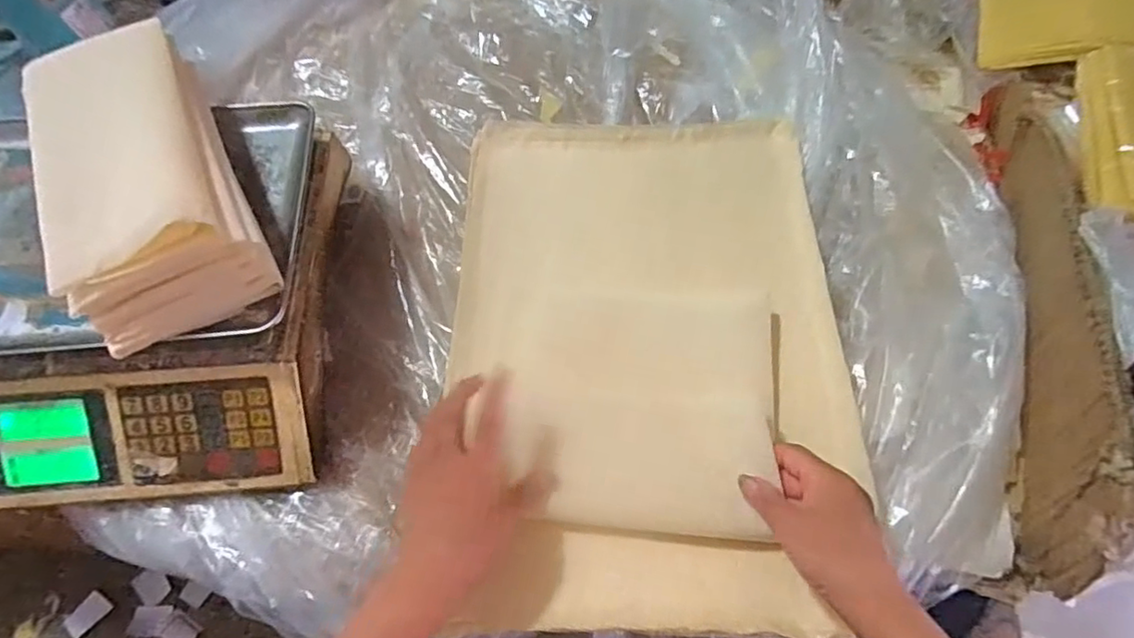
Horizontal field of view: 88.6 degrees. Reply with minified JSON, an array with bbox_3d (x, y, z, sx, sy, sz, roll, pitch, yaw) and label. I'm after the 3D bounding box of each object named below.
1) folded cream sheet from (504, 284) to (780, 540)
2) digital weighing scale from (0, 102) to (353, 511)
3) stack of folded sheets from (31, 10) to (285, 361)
[{"bbox_3d":[0.057,0.068,0.484,0.211,0.009,0.200,2,64,13],"label":"folded cream sheet"},{"bbox_3d":[-0.372,-0.017,0.480,0.345,0.116,0.318,-5,61,-2],"label":"digital weighing scale"},{"bbox_3d":[-0.314,-0.108,0.429,0.119,0.080,0.246,-27,64,-14],"label":"stack of folded sheets"}]

